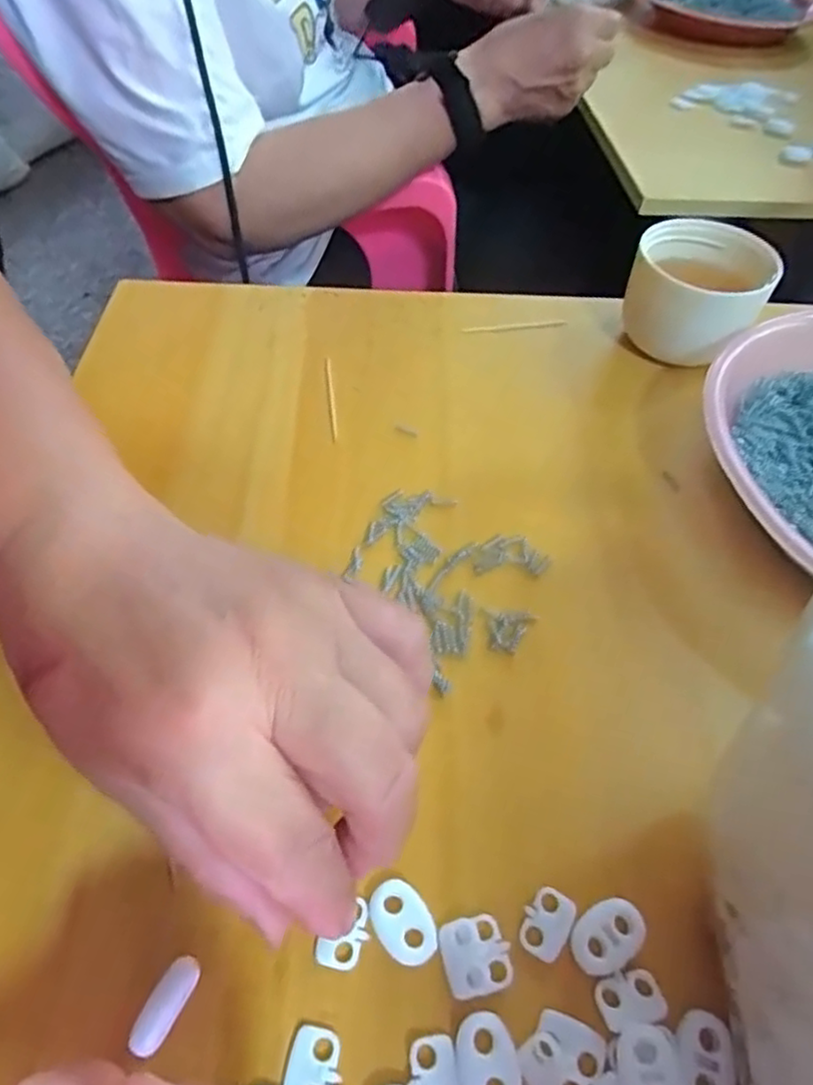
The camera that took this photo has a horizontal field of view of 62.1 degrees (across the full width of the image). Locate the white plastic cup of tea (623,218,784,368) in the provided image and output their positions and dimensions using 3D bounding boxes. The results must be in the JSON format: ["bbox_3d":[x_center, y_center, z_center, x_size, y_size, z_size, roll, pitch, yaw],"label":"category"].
[{"bbox_3d":[0.147,-0.127,0.349,0.065,0.054,0.061,16,53,10],"label":"white plastic cup of tea"}]

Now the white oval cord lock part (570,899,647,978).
[{"bbox_3d":[0.057,0.111,0.190,0.022,0.005,0.015,-27,57,-22],"label":"white oval cord lock part"}]

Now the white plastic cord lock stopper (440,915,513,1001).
[{"bbox_3d":[0.019,0.114,0.186,0.017,0.004,0.018,-7,52,-8],"label":"white plastic cord lock stopper"}]

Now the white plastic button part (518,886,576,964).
[{"bbox_3d":[0.040,0.108,0.193,0.013,0.004,0.018,23,54,15],"label":"white plastic button part"}]

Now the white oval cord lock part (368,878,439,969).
[{"bbox_3d":[-0.001,0.107,0.191,0.015,0.004,0.022,-32,59,-25],"label":"white oval cord lock part"}]

